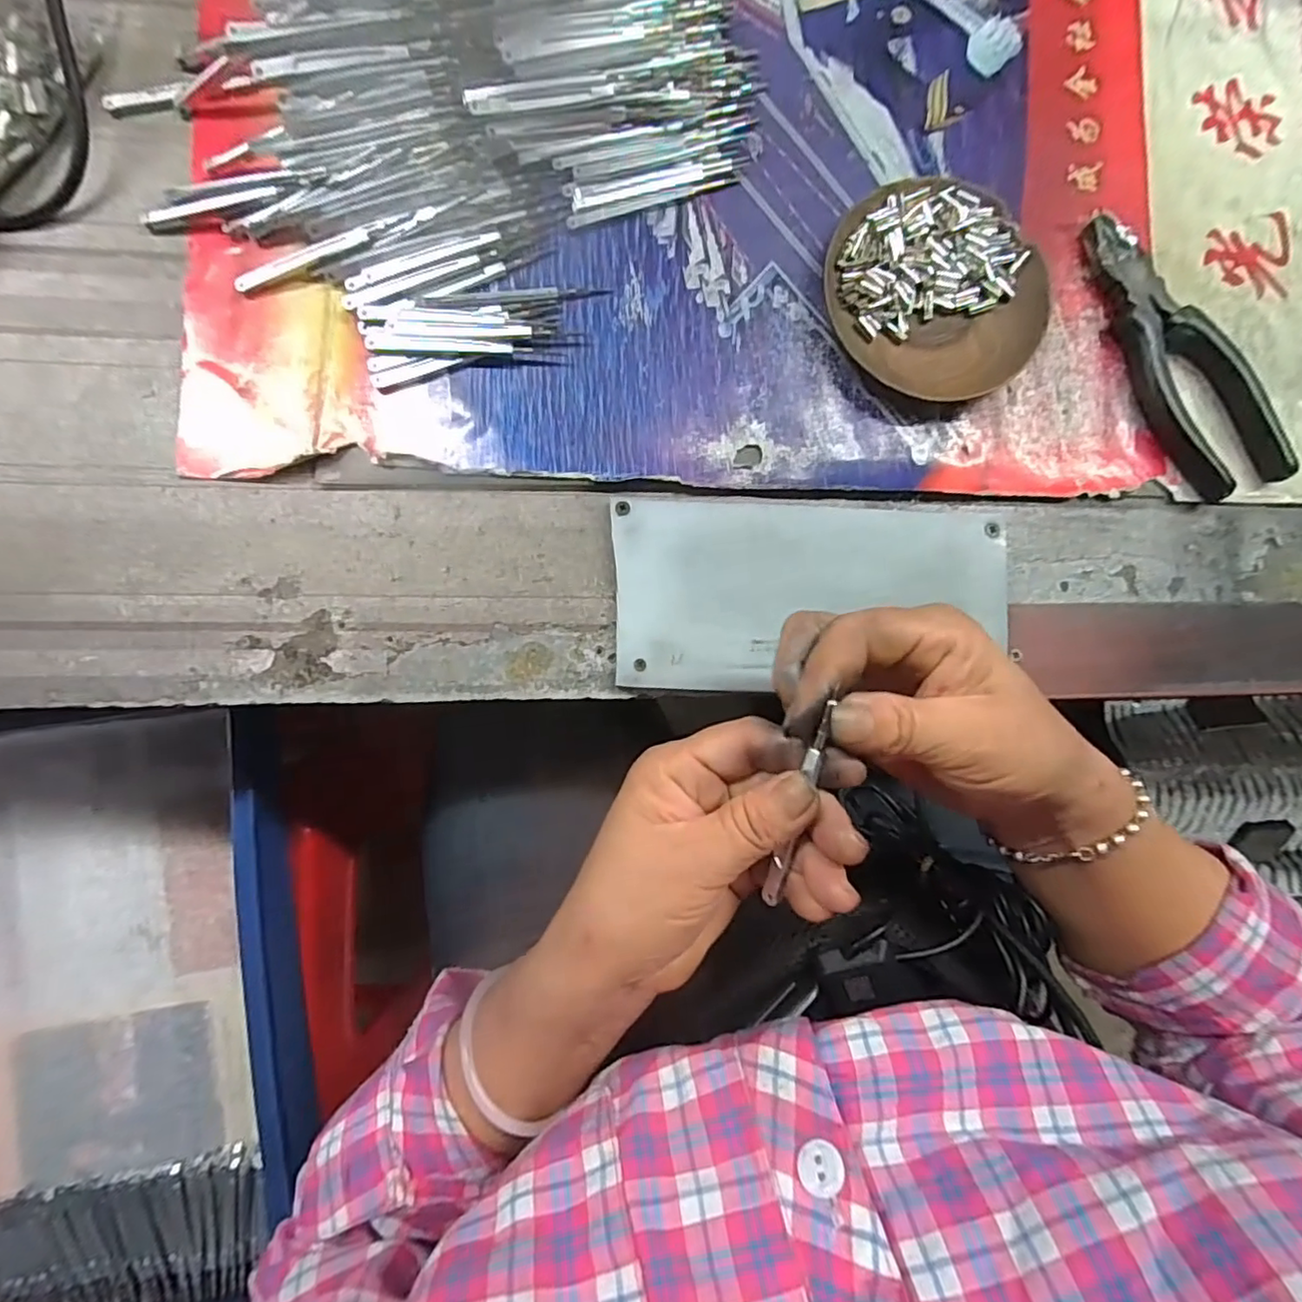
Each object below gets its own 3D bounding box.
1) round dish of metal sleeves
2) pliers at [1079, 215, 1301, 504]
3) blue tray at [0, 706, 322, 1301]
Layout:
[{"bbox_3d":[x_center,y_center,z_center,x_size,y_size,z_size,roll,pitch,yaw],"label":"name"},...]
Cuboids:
[{"bbox_3d":[0.145,-0.184,0.316,0.107,0.017,0.110,0,87,-5],"label":"round dish of metal sleeves"},{"bbox_3d":[0.282,-0.159,0.325,0.056,0.020,0.160,-26,90,-6],"label":"pliers"},{"bbox_3d":[-0.371,0.265,0.396,0.281,0.078,0.438,-9,88,-5],"label":"blue tray"}]

